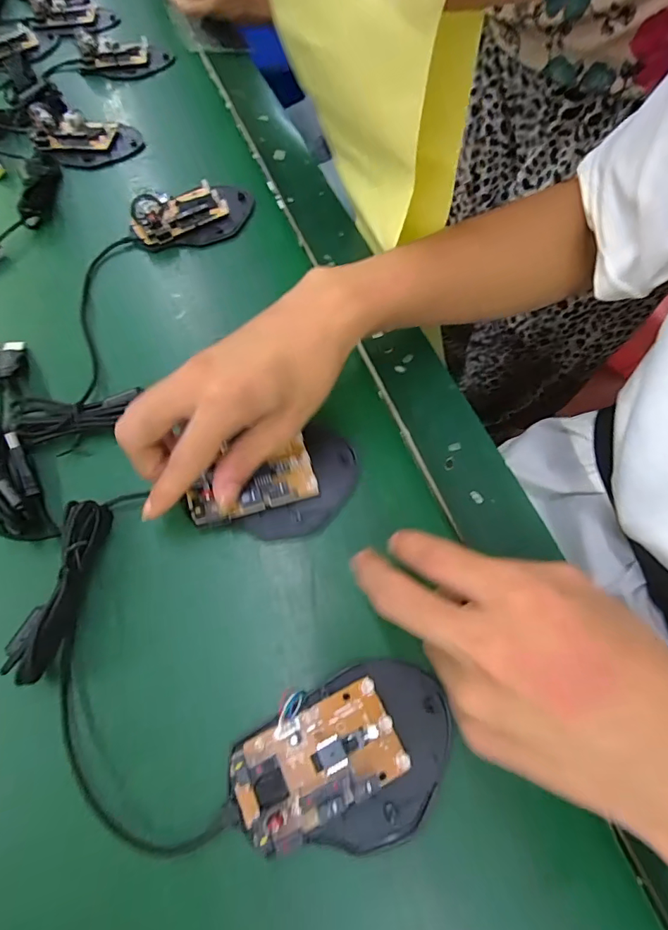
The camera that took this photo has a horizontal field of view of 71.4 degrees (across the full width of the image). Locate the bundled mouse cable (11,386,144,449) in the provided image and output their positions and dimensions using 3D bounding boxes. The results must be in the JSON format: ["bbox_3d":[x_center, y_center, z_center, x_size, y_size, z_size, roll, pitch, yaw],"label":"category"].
[{"bbox_3d":[-0.173,-0.034,0.312,0.082,0.021,0.032,-12,65,-4],"label":"bundled mouse cable"}]

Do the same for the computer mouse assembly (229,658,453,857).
[{"bbox_3d":[0.006,0.140,0.221,0.106,0.018,0.072,-19,65,-8],"label":"computer mouse assembly"}]

